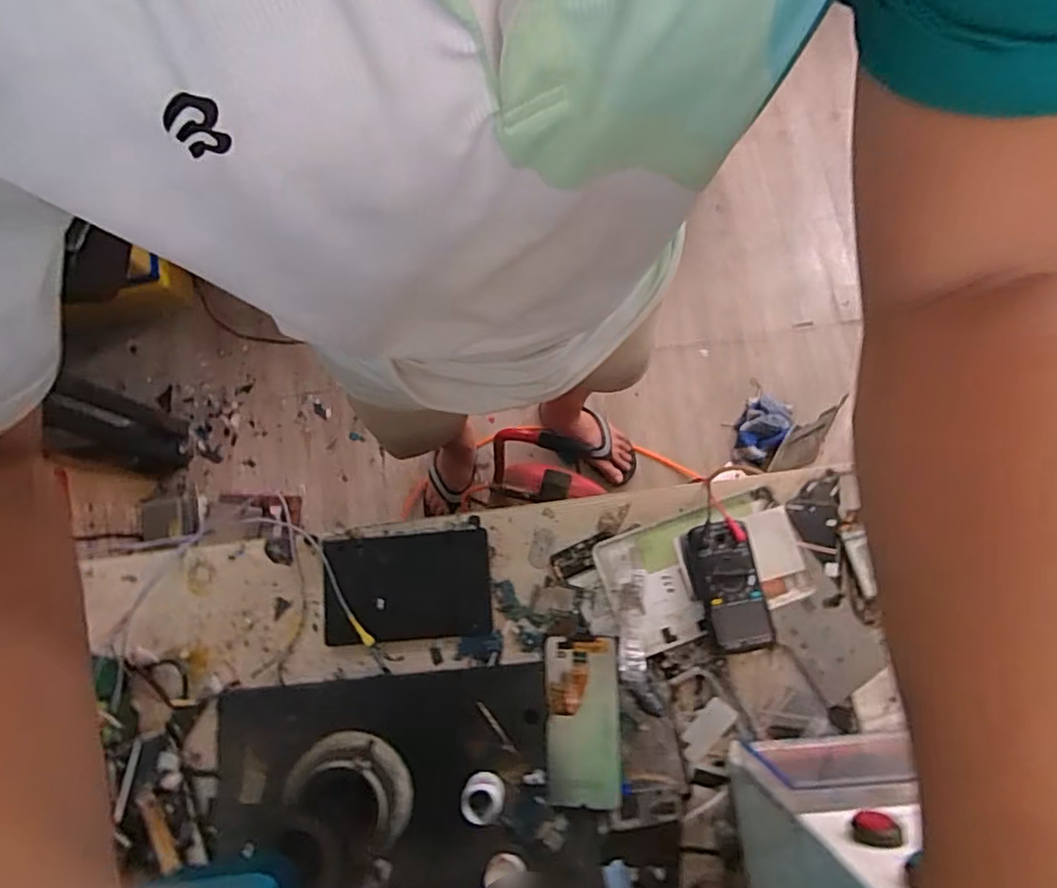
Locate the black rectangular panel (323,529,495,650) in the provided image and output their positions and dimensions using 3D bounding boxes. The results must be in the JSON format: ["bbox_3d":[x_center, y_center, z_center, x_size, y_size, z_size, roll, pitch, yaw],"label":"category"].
[{"bbox_3d":[-0.131,0.153,0.657,0.175,0.015,0.111,-4,77,0],"label":"black rectangular panel"}]

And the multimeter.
[{"bbox_3d":[0.204,0.146,0.629,0.065,0.041,0.127,-9,78,-1],"label":"multimeter"}]

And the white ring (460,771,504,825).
[{"bbox_3d":[-0.044,0.336,0.583,0.038,0.036,0.034,23,79,6],"label":"white ring"}]

